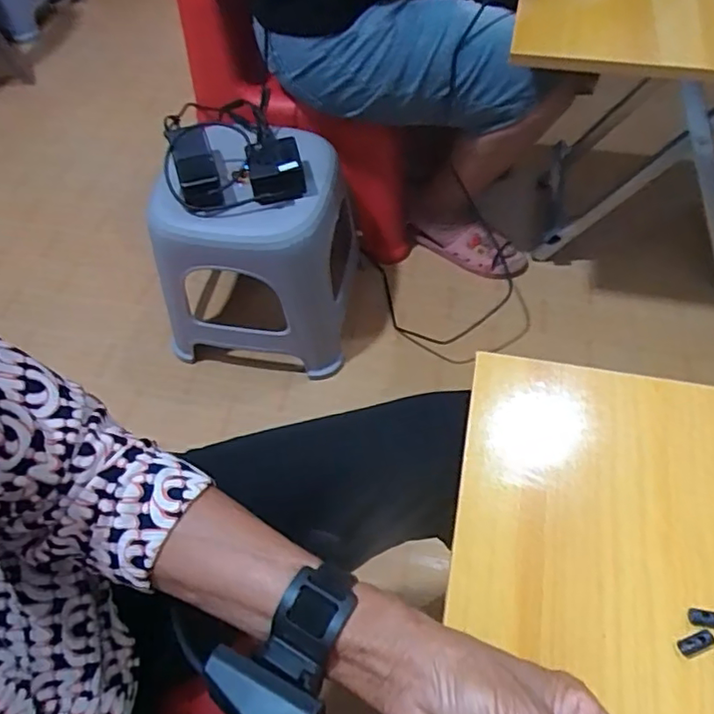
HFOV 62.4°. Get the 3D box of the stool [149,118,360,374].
[{"bbox_3d":[-0.156,-0.171,0.969,0.278,0.348,0.257,6,56,7],"label":"stool"}]

